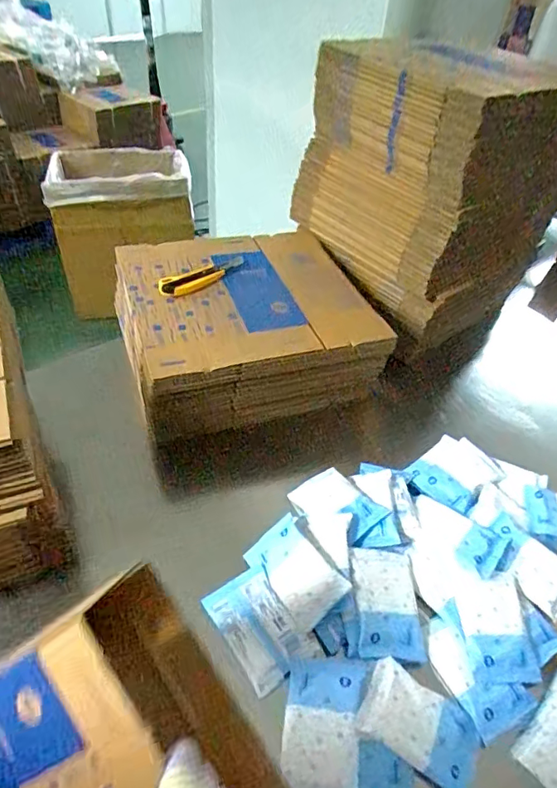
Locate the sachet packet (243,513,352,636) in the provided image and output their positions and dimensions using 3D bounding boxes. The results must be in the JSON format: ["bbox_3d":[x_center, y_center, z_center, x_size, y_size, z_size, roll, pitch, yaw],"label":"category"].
[{"bbox_3d":[0.020,0.229,0.662,0.082,0.019,0.135,-43,50,-4],"label":"sachet packet"}]

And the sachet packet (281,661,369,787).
[{"bbox_3d":[0.048,0.358,0.548,0.082,0.022,0.136,9,46,3],"label":"sachet packet"}]

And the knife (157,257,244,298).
[{"bbox_3d":[-0.133,-0.217,0.922,0.168,0.013,0.047,-27,54,-28],"label":"knife"}]

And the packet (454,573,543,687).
[{"bbox_3d":[0.273,0.292,0.638,0.084,0.009,0.122,-1,52,-5],"label":"packet"}]

